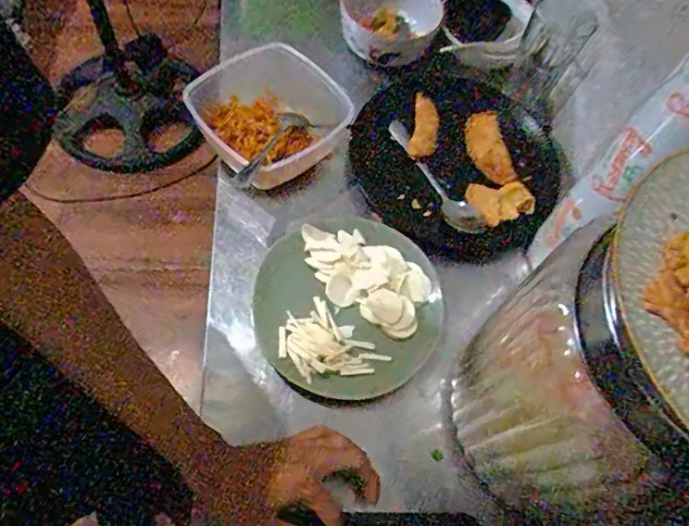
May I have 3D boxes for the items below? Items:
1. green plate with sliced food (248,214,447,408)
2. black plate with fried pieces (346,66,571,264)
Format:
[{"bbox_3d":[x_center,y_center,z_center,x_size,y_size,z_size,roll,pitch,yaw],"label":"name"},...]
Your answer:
[{"bbox_3d":[0.003,0.037,0.561,0.202,0.021,0.204,0,60,0],"label":"green plate with sliced food"},{"bbox_3d":[0.145,-0.138,0.679,0.270,0.054,0.259,3,63,-6],"label":"black plate with fried pieces"}]

